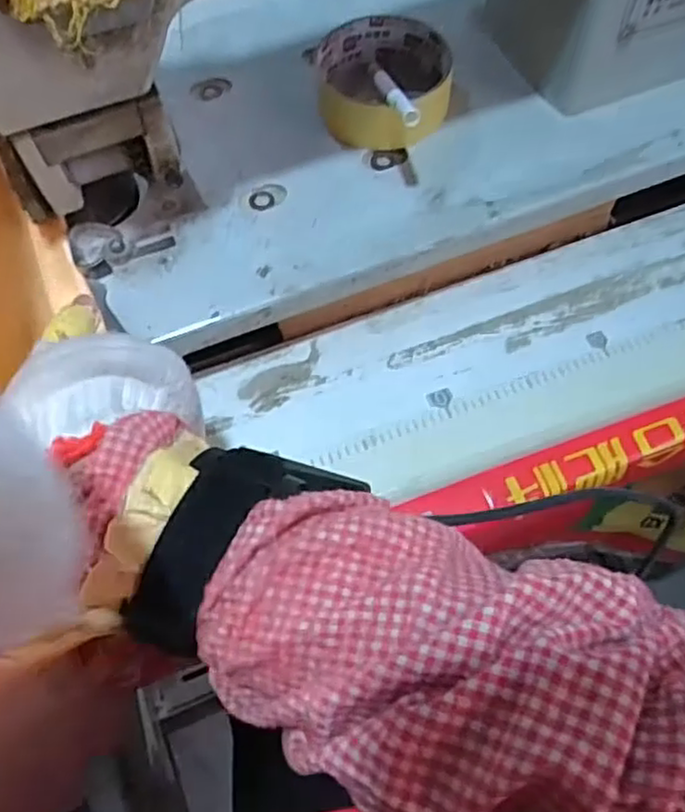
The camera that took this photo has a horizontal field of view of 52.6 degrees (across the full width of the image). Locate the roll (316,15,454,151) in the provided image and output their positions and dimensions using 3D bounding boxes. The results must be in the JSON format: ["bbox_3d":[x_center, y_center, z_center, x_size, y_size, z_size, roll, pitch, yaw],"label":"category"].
[{"bbox_3d":[0.025,-0.194,0.415,0.079,0.030,0.079,3,64,2],"label":"roll"}]

